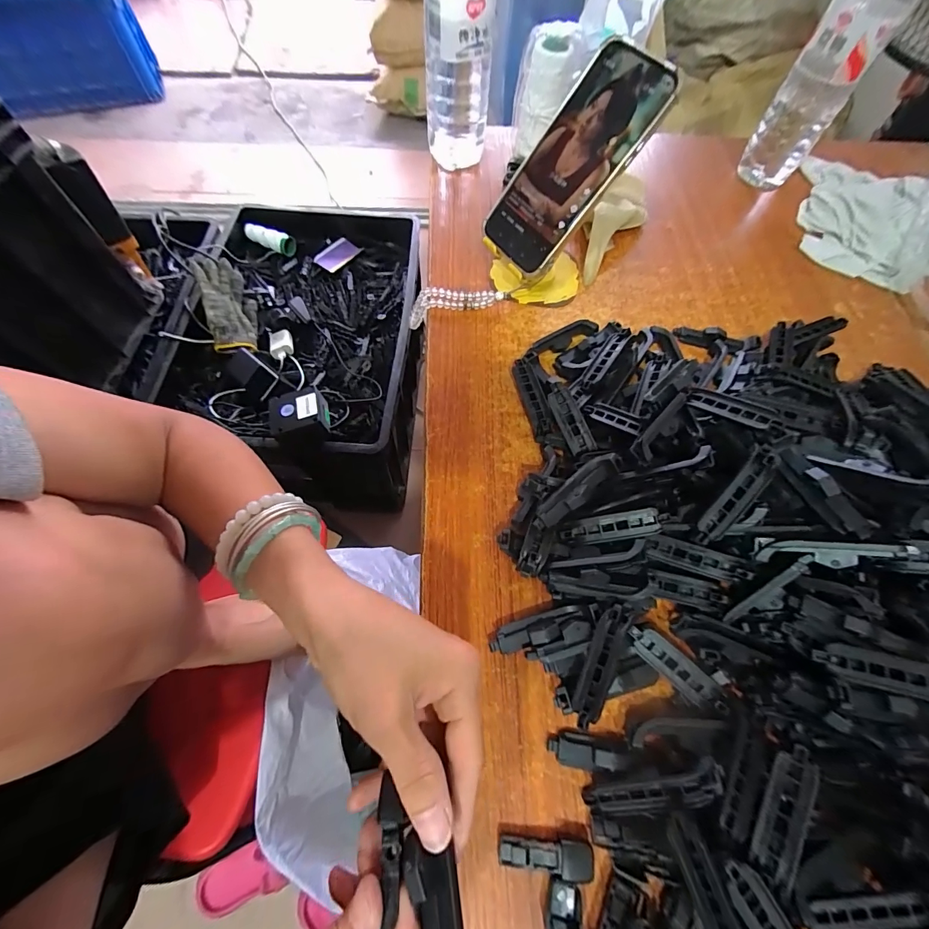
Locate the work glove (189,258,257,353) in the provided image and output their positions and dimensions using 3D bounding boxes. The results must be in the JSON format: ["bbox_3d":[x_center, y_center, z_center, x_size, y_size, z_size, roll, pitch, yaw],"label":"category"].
[{"bbox_3d":[-0.453,-0.299,0.767,0.044,0.102,0.198,-28,79,25],"label":"work glove"}]

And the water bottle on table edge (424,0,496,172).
[{"bbox_3d":[-0.006,-0.423,0.409,0.069,0.216,0.056,1,65,-2],"label":"water bottle on table edge"}]

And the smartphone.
[{"bbox_3d":[0.089,-0.252,0.339,0.166,0.011,0.079,-48,69,26],"label":"smartphone"}]

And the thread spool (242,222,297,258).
[{"bbox_3d":[-0.427,-0.500,0.889,0.118,0.033,0.037,27,68,10],"label":"thread spool"}]

